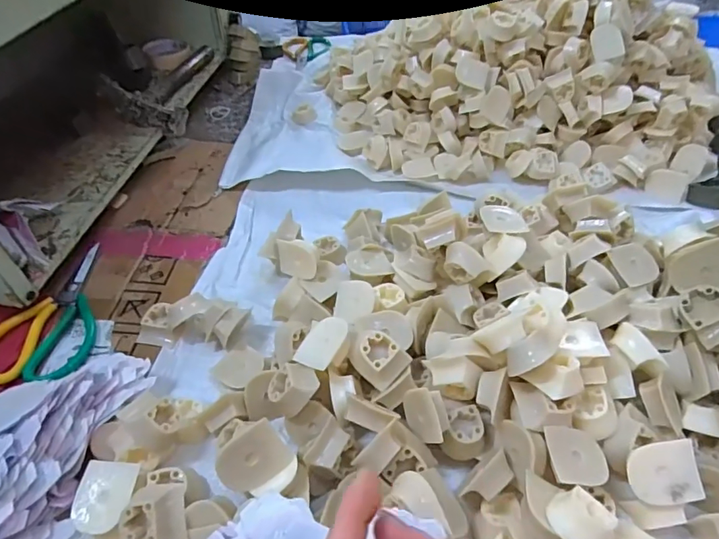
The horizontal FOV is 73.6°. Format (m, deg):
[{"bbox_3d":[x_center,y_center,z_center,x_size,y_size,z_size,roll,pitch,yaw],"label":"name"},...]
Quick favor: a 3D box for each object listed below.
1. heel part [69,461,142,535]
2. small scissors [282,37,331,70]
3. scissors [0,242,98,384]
[{"bbox_3d":[-0.194,0.170,0.362,0.041,0.012,0.048,3,44,6],"label":"heel part"},{"bbox_3d":[-0.111,-0.468,1.022,0.101,0.013,0.155,-6,44,-4],"label":"small scissors"},{"bbox_3d":[-0.334,0.042,0.528,0.097,0.021,0.185,-6,44,-4],"label":"scissors"}]

